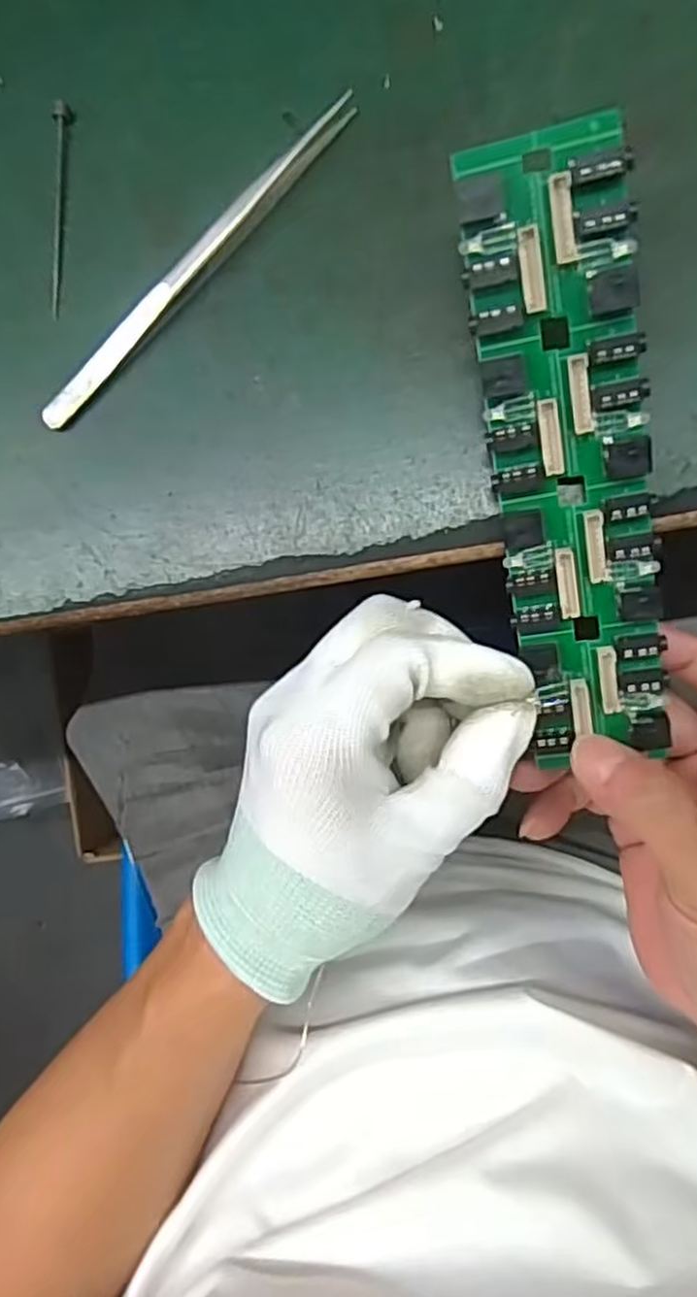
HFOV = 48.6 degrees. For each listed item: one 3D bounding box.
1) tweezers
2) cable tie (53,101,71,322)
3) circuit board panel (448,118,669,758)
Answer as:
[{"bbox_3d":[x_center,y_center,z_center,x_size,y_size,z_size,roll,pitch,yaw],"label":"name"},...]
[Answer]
[{"bbox_3d":[-0.048,-0.119,0.243,0.134,0.009,0.007,-42,84,8],"label":"tweezers"},{"bbox_3d":[-0.095,-0.144,0.253,0.004,0.007,0.068,4,92,9],"label":"cable tie"},{"bbox_3d":[0.064,-0.049,0.222,0.043,0.013,0.172,-9,109,9],"label":"circuit board panel"}]

